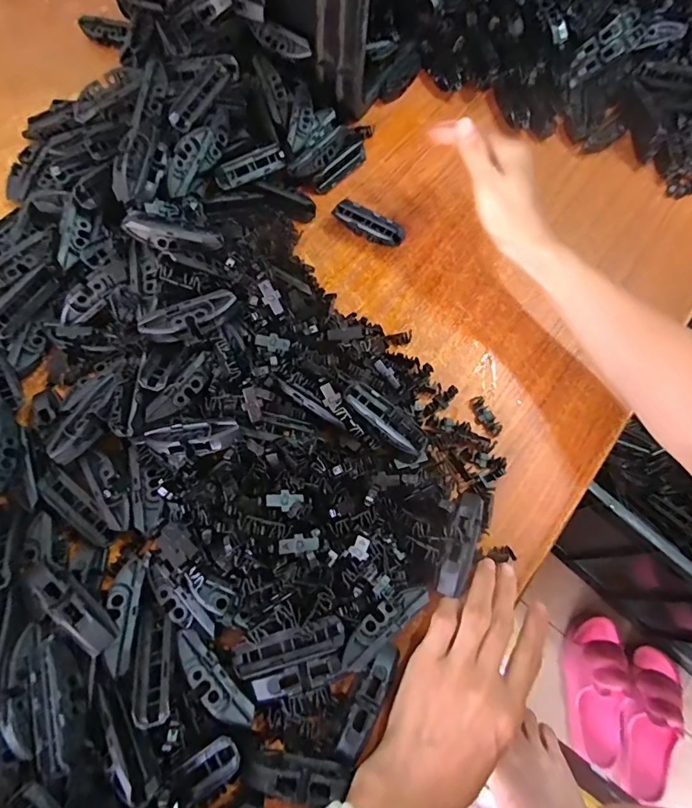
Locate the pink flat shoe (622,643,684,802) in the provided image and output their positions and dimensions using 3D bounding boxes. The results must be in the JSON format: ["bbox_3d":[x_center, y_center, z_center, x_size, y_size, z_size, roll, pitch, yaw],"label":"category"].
[{"bbox_3d":[0.515,0.526,0.786,0.078,0.066,0.216,22,69,6],"label":"pink flat shoe"}]

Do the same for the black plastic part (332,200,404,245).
[{"bbox_3d":[0.021,-0.167,0.441,0.069,0.018,0.025,30,71,9],"label":"black plastic part"}]

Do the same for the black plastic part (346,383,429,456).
[{"bbox_3d":[0.030,0.010,0.348,0.070,0.009,0.024,41,73,13],"label":"black plastic part"}]

